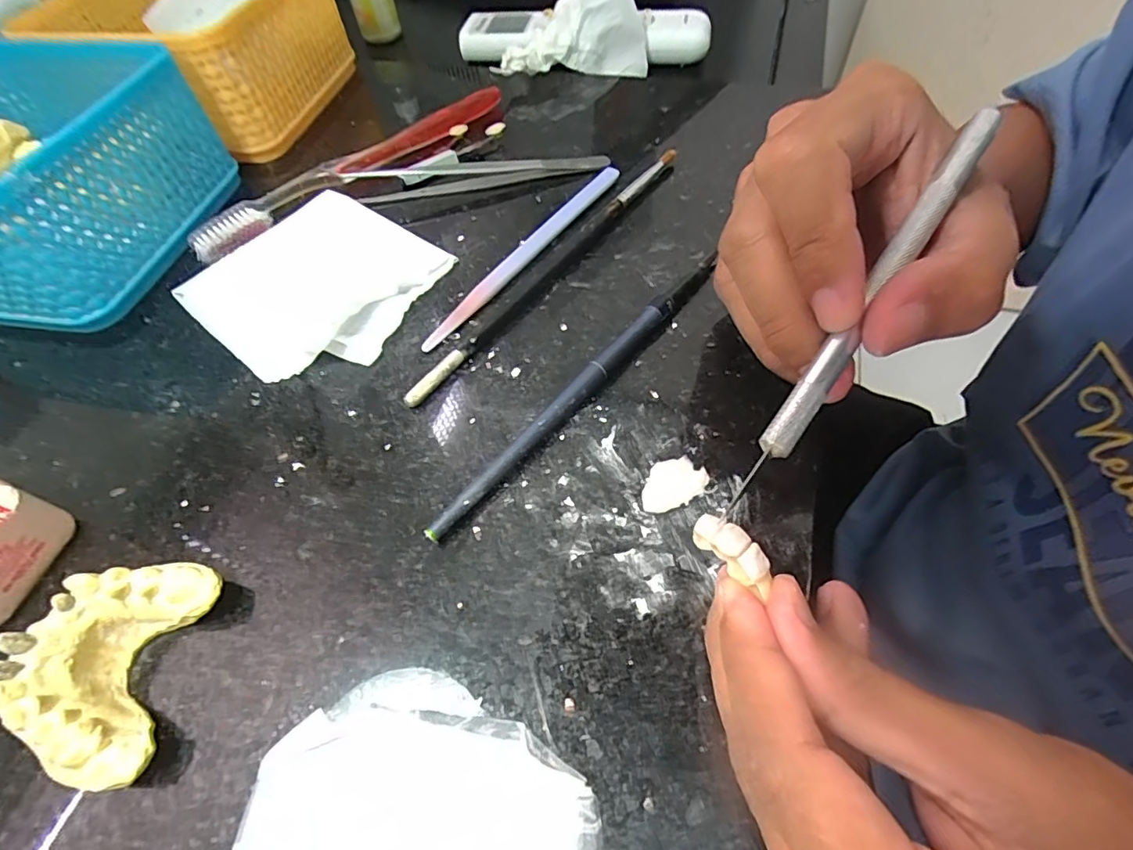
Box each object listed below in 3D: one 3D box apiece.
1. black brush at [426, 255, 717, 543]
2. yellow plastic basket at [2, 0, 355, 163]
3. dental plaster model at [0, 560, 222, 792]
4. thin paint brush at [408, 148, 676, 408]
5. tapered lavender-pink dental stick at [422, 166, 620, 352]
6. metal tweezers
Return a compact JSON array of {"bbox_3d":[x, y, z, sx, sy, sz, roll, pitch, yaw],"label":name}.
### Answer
[{"bbox_3d":[0.009,-0.016,0.197,0.008,0.009,0.156,35,65,24],"label":"black brush"},{"bbox_3d":[-0.223,-0.226,0.317,0.152,0.067,0.133,9,58,10],"label":"yellow plastic basket"},{"bbox_3d":[-0.124,0.064,0.144,0.037,0.026,0.054,2,57,6],"label":"dental plaster model"},{"bbox_3d":[-0.004,-0.074,0.237,0.010,0.008,0.187,31,64,22],"label":"thin paint brush"},{"bbox_3d":[-0.016,-0.081,0.243,0.010,0.005,0.138,29,63,21],"label":"tapered lavender-pink dental stick"},{"bbox_3d":[-0.044,-0.130,0.272,0.129,0.016,0.009,-10,56,-3],"label":"metal tweezers"}]

